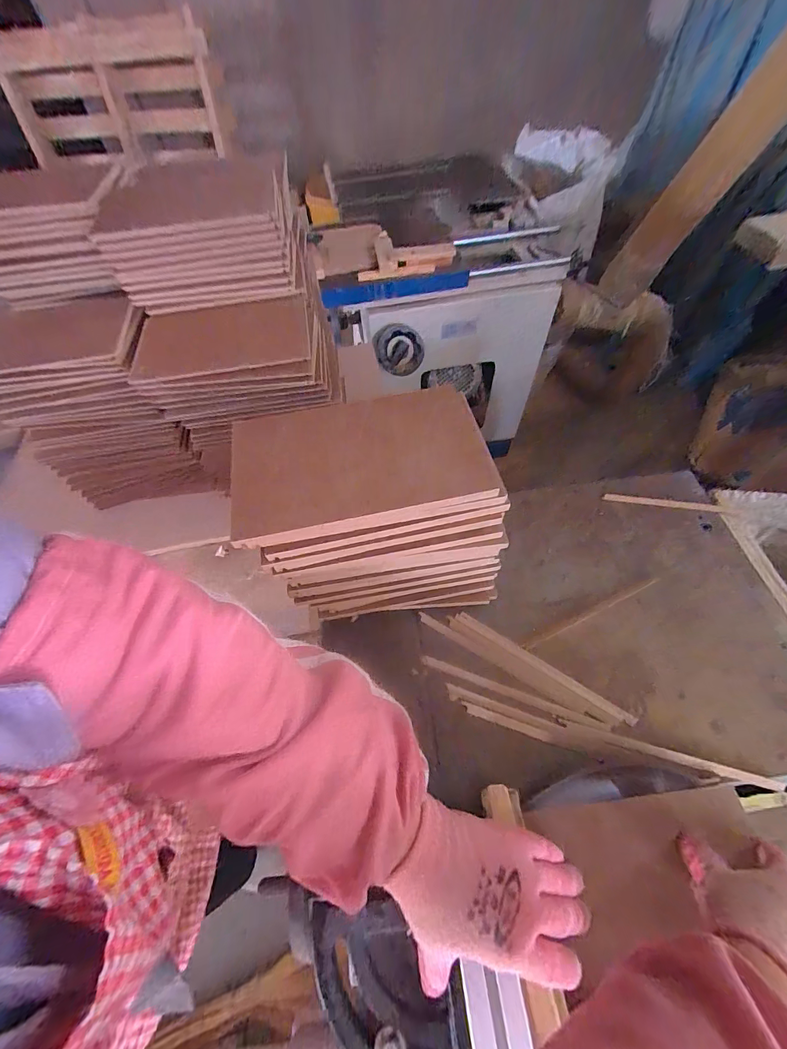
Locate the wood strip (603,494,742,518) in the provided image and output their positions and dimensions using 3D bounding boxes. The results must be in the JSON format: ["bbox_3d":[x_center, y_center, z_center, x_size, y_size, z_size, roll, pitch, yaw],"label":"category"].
[{"bbox_3d":[0.373,-0.028,0.512,0.169,0.006,0.014,7,60,8],"label":"wood strip"}]

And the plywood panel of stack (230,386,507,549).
[{"bbox_3d":[-0.027,-0.055,0.301,0.192,0.015,0.111,-11,66,-4],"label":"plywood panel of stack"}]

